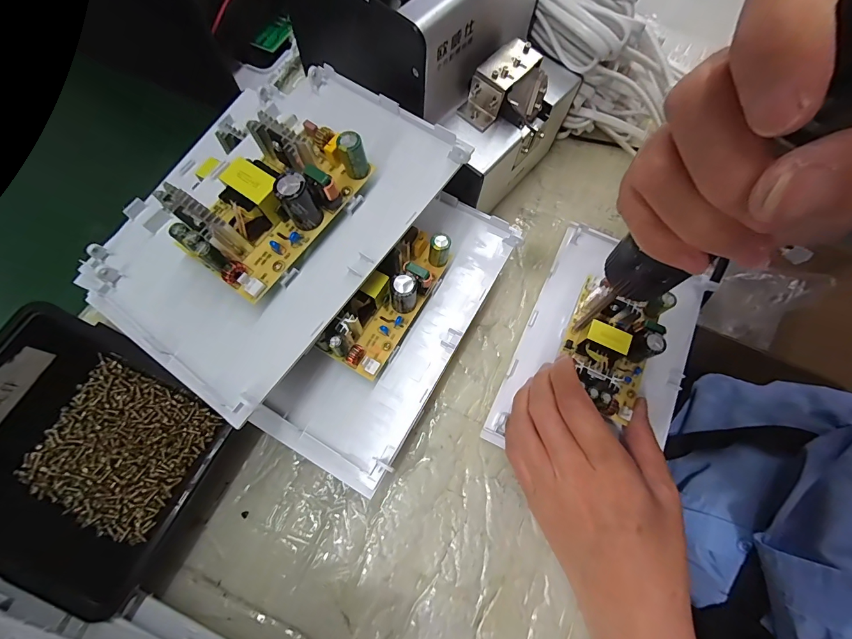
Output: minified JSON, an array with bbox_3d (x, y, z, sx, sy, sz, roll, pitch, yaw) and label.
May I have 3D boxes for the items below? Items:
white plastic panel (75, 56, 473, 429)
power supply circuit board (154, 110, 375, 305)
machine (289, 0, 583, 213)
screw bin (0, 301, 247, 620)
[{"bbox_3d":[-0.086,-0.066,0.214,0.141,0.020,0.197,34,73,11],"label":"white plastic panel"},{"bbox_3d":[-0.079,-0.063,0.195,0.054,0.035,0.097,35,73,11],"label":"power supply circuit board"},{"bbox_3d":[0.012,-0.191,0.277,0.173,0.131,0.139,33,73,10],"label":"machine"},{"bbox_3d":[-0.200,0.078,0.224,0.134,0.070,0.118,28,72,9],"label":"screw bin"}]

